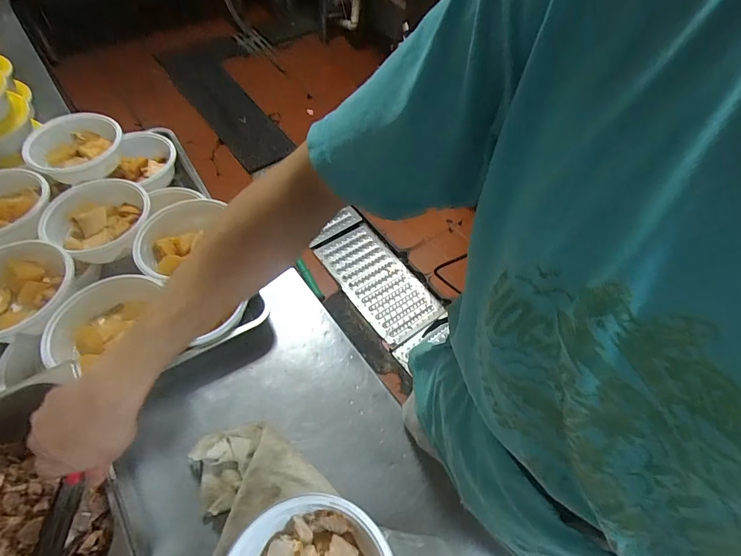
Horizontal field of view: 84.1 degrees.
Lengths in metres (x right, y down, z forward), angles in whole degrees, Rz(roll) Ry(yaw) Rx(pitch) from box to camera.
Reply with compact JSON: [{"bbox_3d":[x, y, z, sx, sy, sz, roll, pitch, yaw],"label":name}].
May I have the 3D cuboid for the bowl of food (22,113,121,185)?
[{"bbox_3d":[-0.582,-0.255,0.819,0.164,0.074,0.160,2,57,-3],"label":"bowl of food"}]

